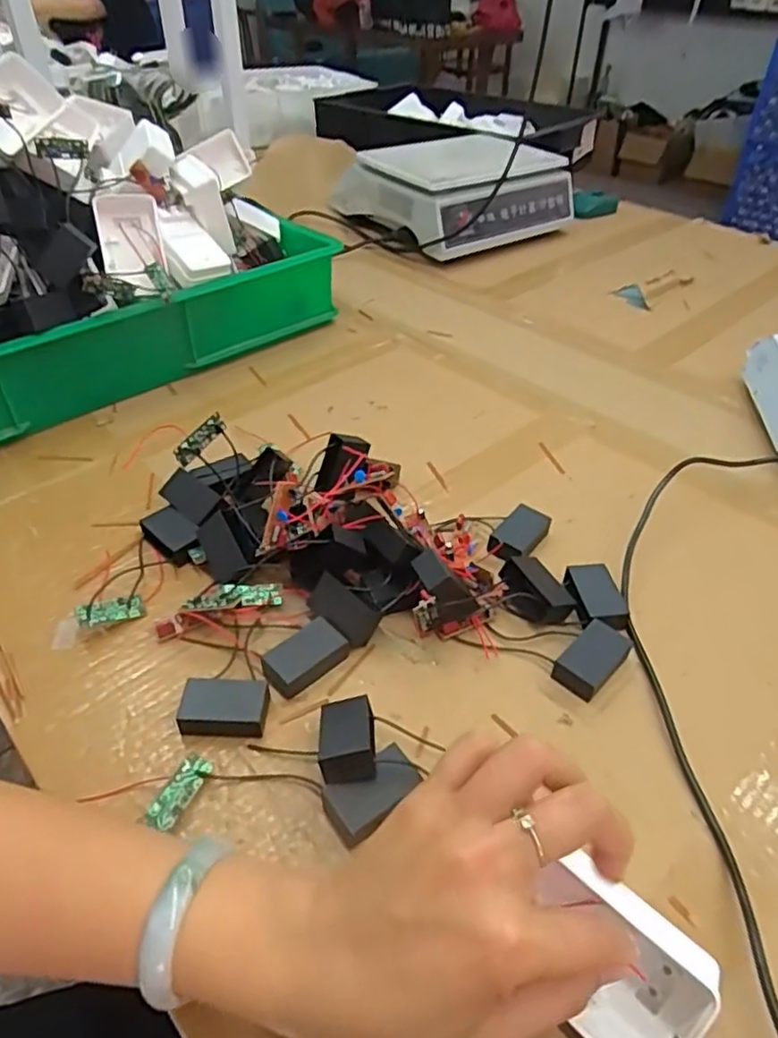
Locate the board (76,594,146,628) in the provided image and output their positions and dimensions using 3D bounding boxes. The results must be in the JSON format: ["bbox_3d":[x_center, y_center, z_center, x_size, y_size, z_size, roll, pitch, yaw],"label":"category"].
[{"bbox_3d":[-0.186,0.062,0.443,0.044,0.016,0.007,-8,4,-44],"label":"board"}]

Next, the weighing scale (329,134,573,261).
[{"bbox_3d":[0.103,-0.502,1.021,0.291,0.110,0.260,-29,49,-30],"label":"weighing scale"}]

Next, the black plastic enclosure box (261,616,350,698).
[{"bbox_3d":[-0.054,0.087,0.416,0.030,0.021,0.051,31,49,30],"label":"black plastic enclosure box"}]

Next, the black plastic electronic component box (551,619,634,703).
[{"bbox_3d":[0.131,0.091,0.423,0.053,0.017,0.029,-32,51,-32],"label":"black plastic electronic component box"}]

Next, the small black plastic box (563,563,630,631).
[{"bbox_3d":[0.145,0.054,0.461,0.036,0.014,0.052,0,41,-2],"label":"small black plastic box"}]

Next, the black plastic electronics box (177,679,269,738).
[{"bbox_3d":[-0.097,0.110,0.388,0.047,0.020,0.029,2,41,0],"label":"black plastic electronics box"}]

